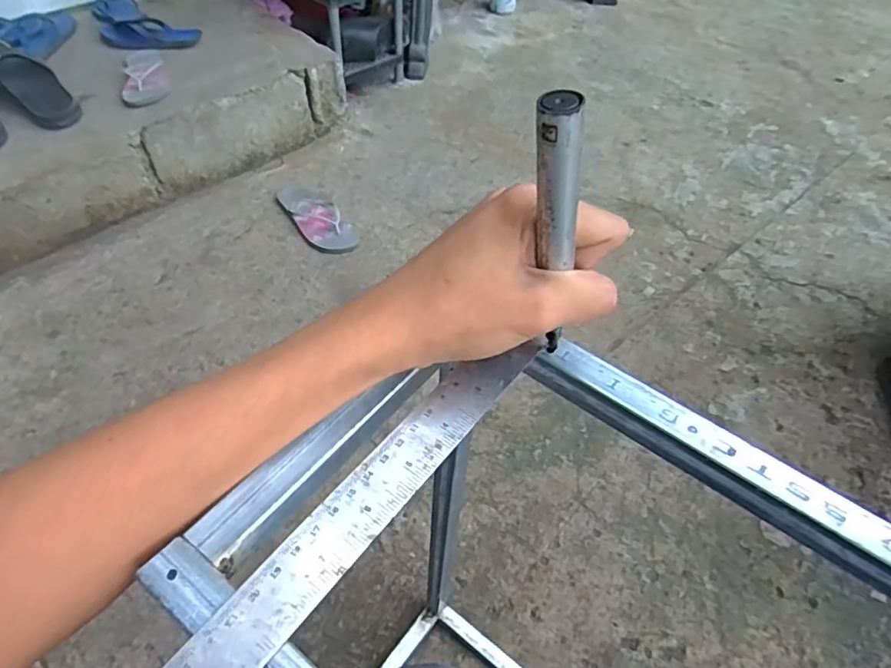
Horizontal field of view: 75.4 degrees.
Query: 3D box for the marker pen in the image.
[{"bbox_3d":[0.046,-0.036,0.243,0.016,0.132,0.010,-6,48,3],"label":"marker pen"}]

